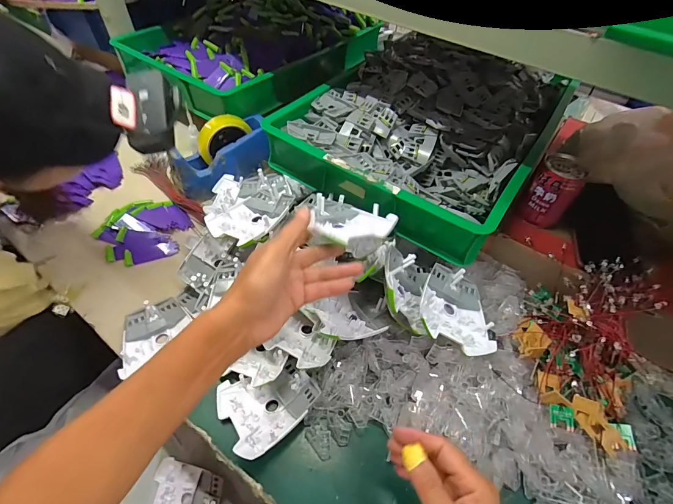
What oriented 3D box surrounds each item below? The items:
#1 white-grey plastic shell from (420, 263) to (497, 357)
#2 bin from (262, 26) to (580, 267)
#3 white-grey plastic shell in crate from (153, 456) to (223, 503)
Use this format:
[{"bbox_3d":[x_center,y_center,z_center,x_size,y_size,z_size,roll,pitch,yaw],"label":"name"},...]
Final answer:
[{"bbox_3d":[0.146,0.069,0.436,0.088,0.047,0.108,8,51,2],"label":"white-grey plastic shell"},{"bbox_3d":[0.164,-0.234,0.606,0.360,0.100,0.477,30,55,19],"label":"bin"},{"bbox_3d":[-0.235,0.387,0.540,0.109,0.025,0.097,7,51,2],"label":"white-grey plastic shell in crate"}]

